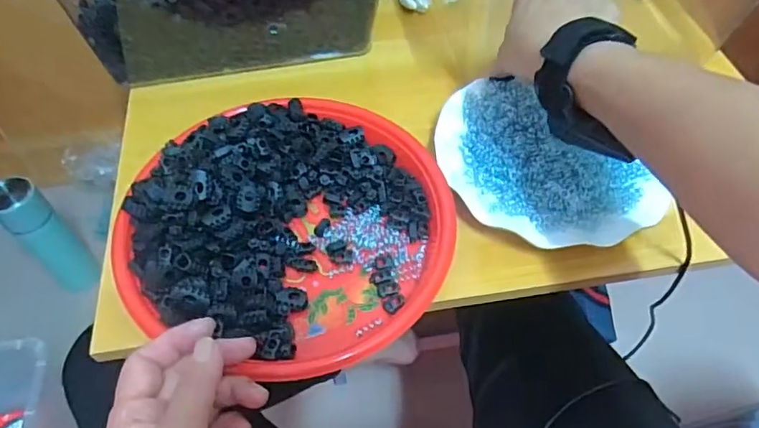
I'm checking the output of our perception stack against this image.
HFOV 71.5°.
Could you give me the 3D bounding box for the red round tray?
[{"bbox_3d":[-0.068,0.000,0.389,0.228,0.041,0.229,0,55,-1],"label":"red round tray"}]

